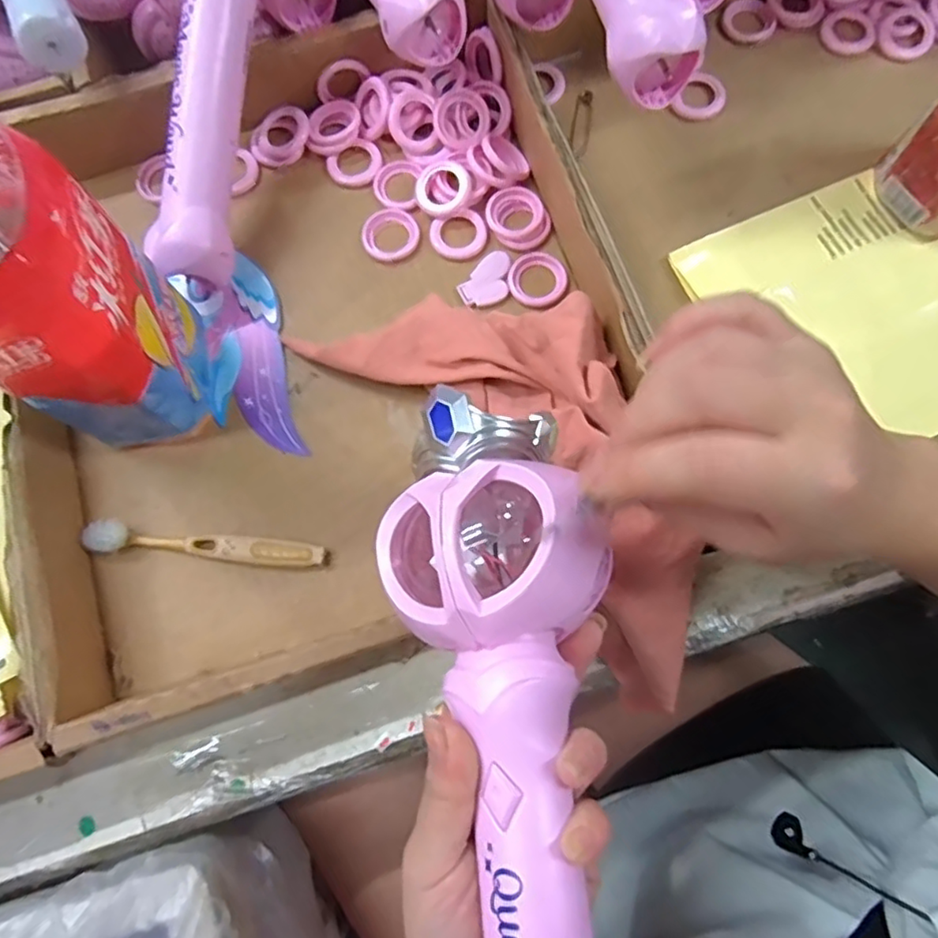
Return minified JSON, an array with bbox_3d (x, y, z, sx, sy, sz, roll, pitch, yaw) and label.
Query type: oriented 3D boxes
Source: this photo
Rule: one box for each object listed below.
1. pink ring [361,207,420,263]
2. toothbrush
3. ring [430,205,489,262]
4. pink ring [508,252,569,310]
[{"bbox_3d":[-0.052,-0.155,0.410,0.037,0.007,0.036,0,77,1],"label":"pink ring"},{"bbox_3d":[-0.152,0.046,0.362,0.138,0.010,0.018,6,78,2],"label":"toothbrush"},{"bbox_3d":[-0.006,-0.153,0.409,0.036,0.004,0.034,0,77,1],"label":"ring"},{"bbox_3d":[0.045,-0.122,0.402,0.037,0.005,0.039,0,77,1],"label":"pink ring"}]

